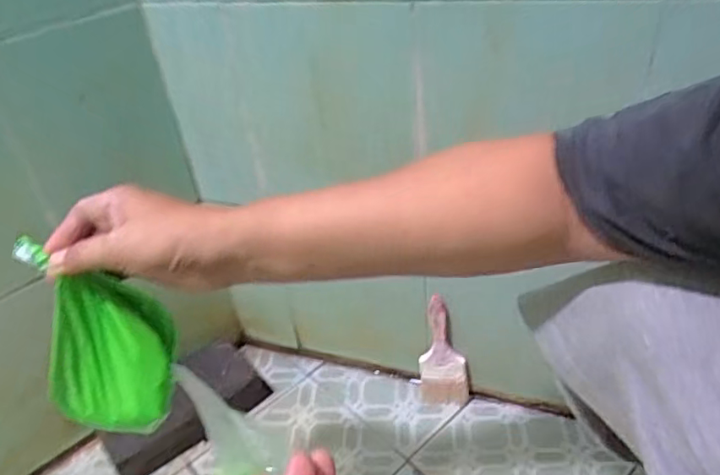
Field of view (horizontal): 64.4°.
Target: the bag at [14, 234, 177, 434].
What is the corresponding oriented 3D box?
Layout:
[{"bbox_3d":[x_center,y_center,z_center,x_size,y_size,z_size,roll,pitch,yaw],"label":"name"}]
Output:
[{"bbox_3d":[-0.197,0.076,0.436,0.096,0.145,0.065,-14,36,-11],"label":"bag"}]

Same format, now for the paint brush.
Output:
[{"bbox_3d":[0.109,0.149,0.745,0.063,0.180,0.025,3,36,13],"label":"paint brush"}]

